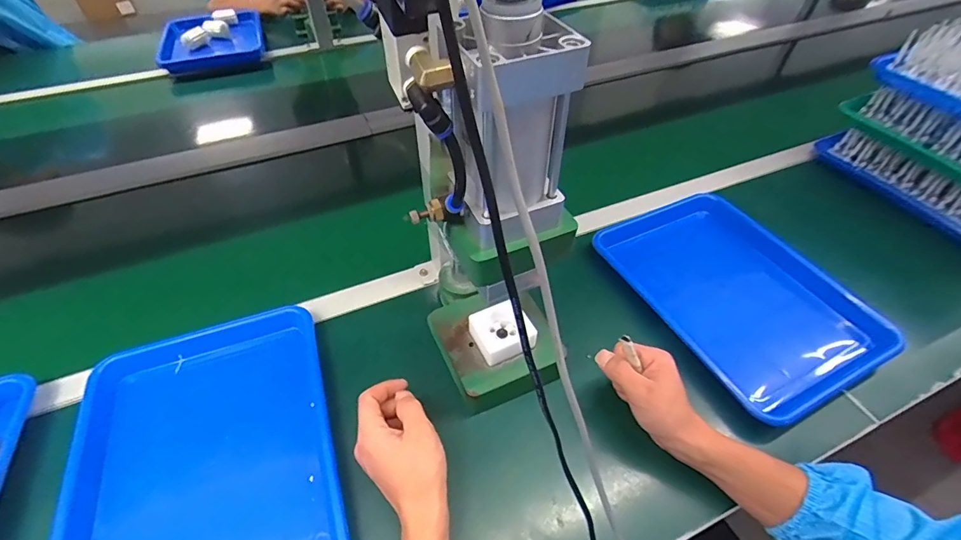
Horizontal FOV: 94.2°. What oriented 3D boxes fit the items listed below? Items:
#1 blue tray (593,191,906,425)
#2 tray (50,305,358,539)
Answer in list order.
[{"bbox_3d":[0.337,0.024,0.609,0.242,0.038,0.334,-21,50,-18],"label":"blue tray"},{"bbox_3d":[-0.282,0.199,0.468,0.258,0.042,0.343,-18,50,-16],"label":"tray"}]

